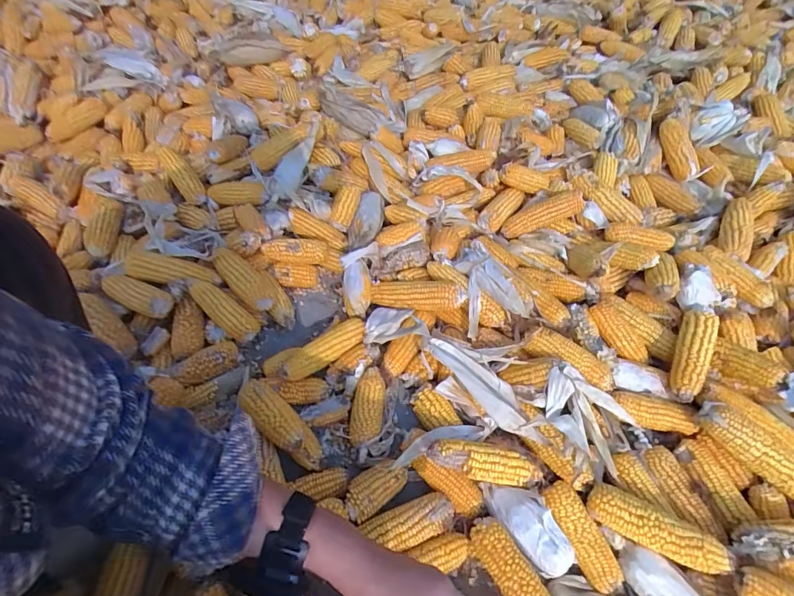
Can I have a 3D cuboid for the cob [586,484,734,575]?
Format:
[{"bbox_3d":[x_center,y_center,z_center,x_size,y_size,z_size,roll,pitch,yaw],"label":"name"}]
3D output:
[{"bbox_3d":[0.318,0.283,0.527,0.156,0.041,0.048,25,56,17],"label":"cob"}]

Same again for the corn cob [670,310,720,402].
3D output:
[{"bbox_3d":[0.461,0.084,0.673,0.053,0.047,0.173,31,58,20],"label":"corn cob"}]

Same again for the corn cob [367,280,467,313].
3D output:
[{"bbox_3d":[0.030,-0.006,0.732,0.172,0.038,0.048,2,50,24],"label":"corn cob"}]

